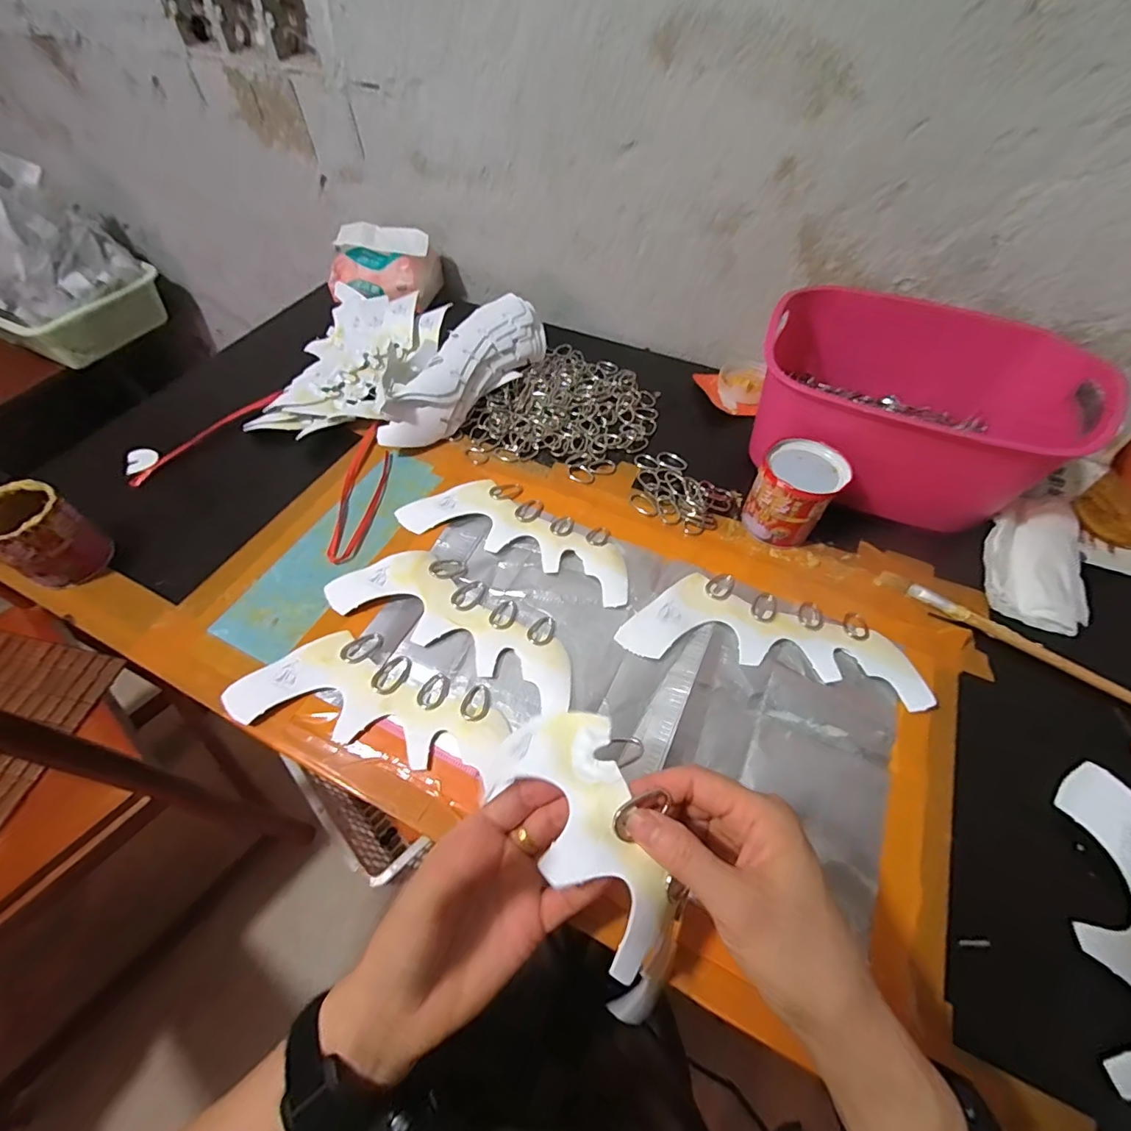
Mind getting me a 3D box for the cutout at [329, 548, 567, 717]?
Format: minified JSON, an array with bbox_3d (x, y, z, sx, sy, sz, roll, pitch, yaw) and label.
[{"bbox_3d":[-0.090,0.043,0.416,0.228,0.015,0.083,27,61,17],"label":"cutout"}]

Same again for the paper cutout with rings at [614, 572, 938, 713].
[{"bbox_3d":[0.166,0.052,0.412,0.227,0.009,0.085,10,57,8],"label":"paper cutout with rings"}]

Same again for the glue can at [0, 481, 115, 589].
[{"bbox_3d":[-0.451,-0.024,0.434,0.066,0.079,0.062,0,56,1],"label":"glue can"}]

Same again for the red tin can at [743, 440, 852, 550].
[{"bbox_3d":[0.202,-0.061,0.449,0.066,0.079,0.059,22,59,15],"label":"red tin can"}]

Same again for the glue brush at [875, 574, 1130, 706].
[{"bbox_3d":[0.386,0.074,0.394,0.269,0.011,0.016,33,63,20],"label":"glue brush"}]

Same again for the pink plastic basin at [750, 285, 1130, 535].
[{"bbox_3d":[0.316,-0.150,0.483,0.260,0.117,0.184,21,59,14],"label":"pink plastic basin"}]

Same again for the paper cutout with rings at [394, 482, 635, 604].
[{"bbox_3d":[-0.040,-0.035,0.473,0.226,0.009,0.086,21,59,14],"label":"paper cutout with rings"}]

